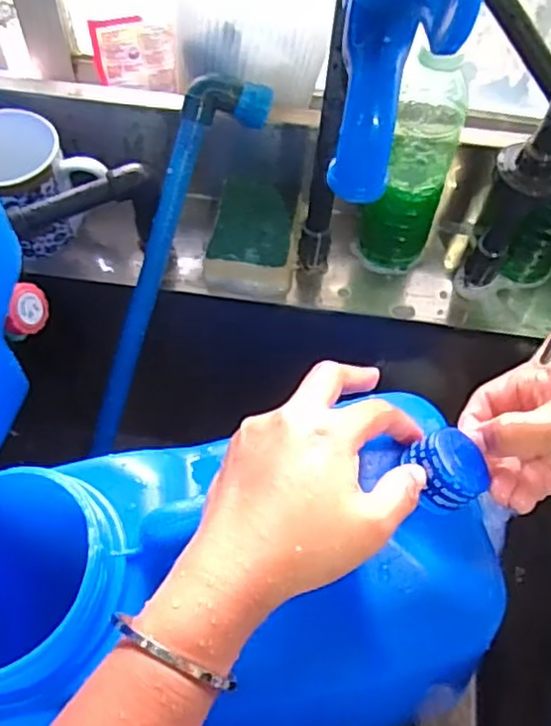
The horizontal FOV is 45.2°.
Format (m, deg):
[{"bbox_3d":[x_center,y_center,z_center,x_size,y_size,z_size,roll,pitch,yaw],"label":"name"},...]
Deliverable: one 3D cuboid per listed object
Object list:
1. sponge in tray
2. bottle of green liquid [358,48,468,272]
[{"bbox_3d":[-0.021,-0.118,0.611,0.074,0.035,0.104,4,58,0],"label":"sponge in tray"},{"bbox_3d":[0.111,-0.161,0.547,0.061,0.189,0.061,1,58,-2],"label":"bottle of green liquid"}]

